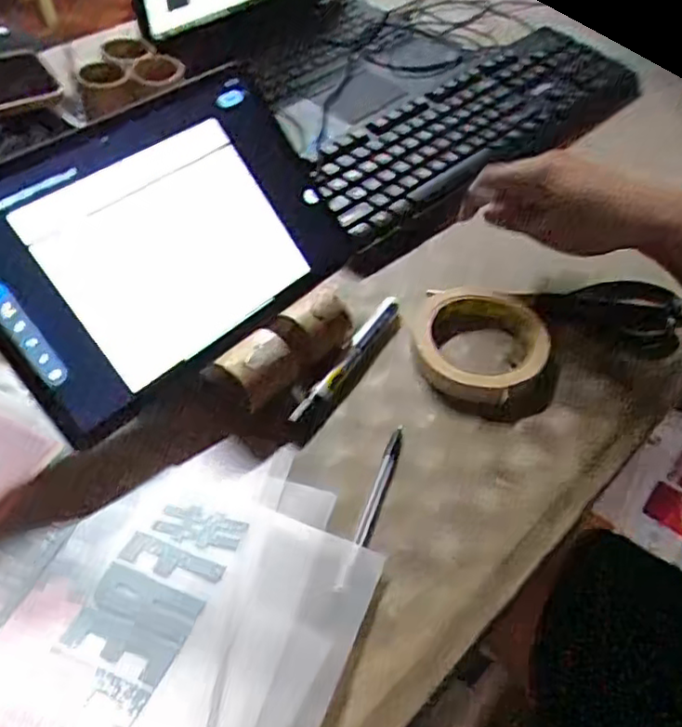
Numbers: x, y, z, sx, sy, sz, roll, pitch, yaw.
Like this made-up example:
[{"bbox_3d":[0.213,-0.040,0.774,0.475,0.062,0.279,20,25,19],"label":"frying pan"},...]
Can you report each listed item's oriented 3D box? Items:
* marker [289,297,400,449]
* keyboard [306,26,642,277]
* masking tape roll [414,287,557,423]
[{"bbox_3d":[0.007,0.002,0.472,0.021,0.012,0.142,26,54,16],"label":"marker"},{"bbox_3d":[0.117,-0.221,0.629,0.375,0.030,0.134,-38,68,-24],"label":"keyboard"},{"bbox_3d":[0.104,-0.012,0.486,0.095,0.020,0.107,6,51,1],"label":"masking tape roll"}]

